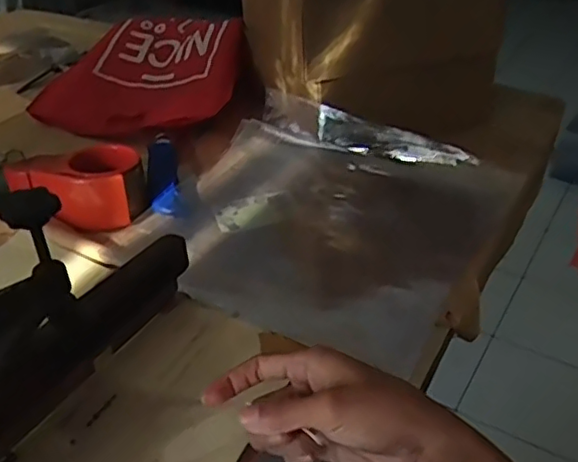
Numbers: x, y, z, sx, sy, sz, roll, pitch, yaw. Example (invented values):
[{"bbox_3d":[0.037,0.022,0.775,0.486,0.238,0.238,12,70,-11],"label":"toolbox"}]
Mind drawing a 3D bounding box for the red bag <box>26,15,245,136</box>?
[{"bbox_3d":[-0.201,-0.228,0.878,0.282,0.101,0.248,6,36,10],"label":"red bag"}]

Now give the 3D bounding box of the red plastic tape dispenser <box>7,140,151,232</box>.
[{"bbox_3d":[-0.229,-0.049,0.654,0.139,0.056,0.080,-3,35,-4],"label":"red plastic tape dispenser"}]

